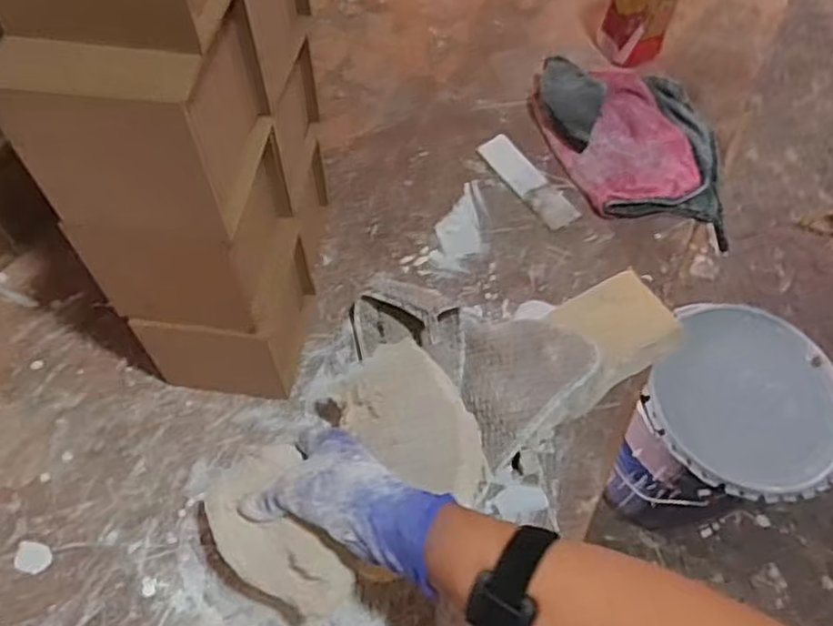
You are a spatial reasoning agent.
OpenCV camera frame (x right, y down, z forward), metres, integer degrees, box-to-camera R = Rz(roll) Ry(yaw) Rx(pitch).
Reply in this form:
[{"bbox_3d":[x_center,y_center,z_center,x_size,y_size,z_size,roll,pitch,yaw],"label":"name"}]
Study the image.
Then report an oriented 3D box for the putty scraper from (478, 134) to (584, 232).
[{"bbox_3d":[0.117,-0.140,0.754,0.042,0.009,0.132,-31,65,-19],"label":"putty scraper"}]

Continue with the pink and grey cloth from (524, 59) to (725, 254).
[{"bbox_3d":[0.229,-0.189,0.764,0.192,0.043,0.204,1,59,-2],"label":"pink and grey cloth"}]

